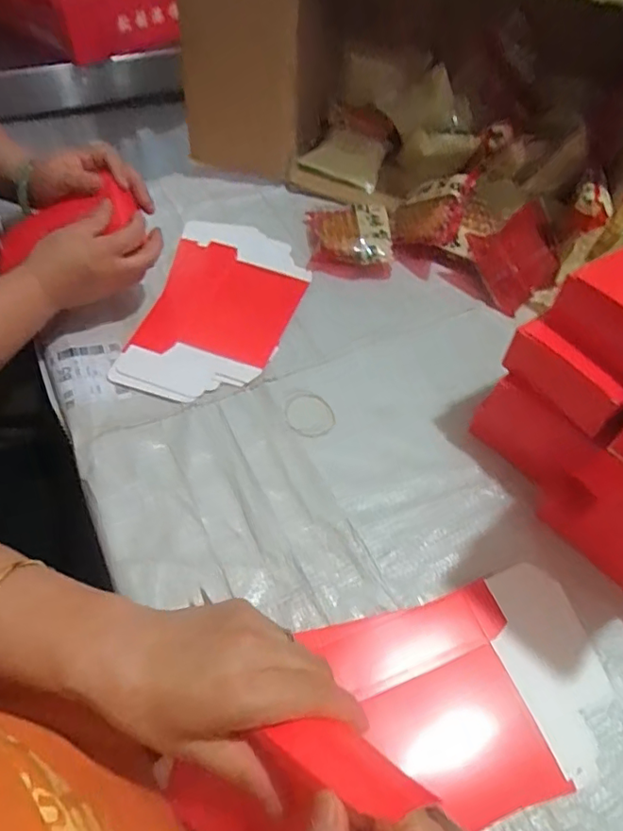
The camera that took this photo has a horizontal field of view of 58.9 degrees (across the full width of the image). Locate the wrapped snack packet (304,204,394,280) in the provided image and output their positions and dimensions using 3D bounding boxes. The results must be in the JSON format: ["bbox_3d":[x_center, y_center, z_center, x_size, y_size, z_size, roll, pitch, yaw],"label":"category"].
[{"bbox_3d":[0.047,-0.226,0.704,0.103,0.027,0.119,1,55,-3],"label":"wrapped snack packet"}]

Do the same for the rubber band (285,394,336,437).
[{"bbox_3d":[-0.002,0.000,0.554,0.050,0.004,0.053,-8,58,-17],"label":"rubber band"}]

